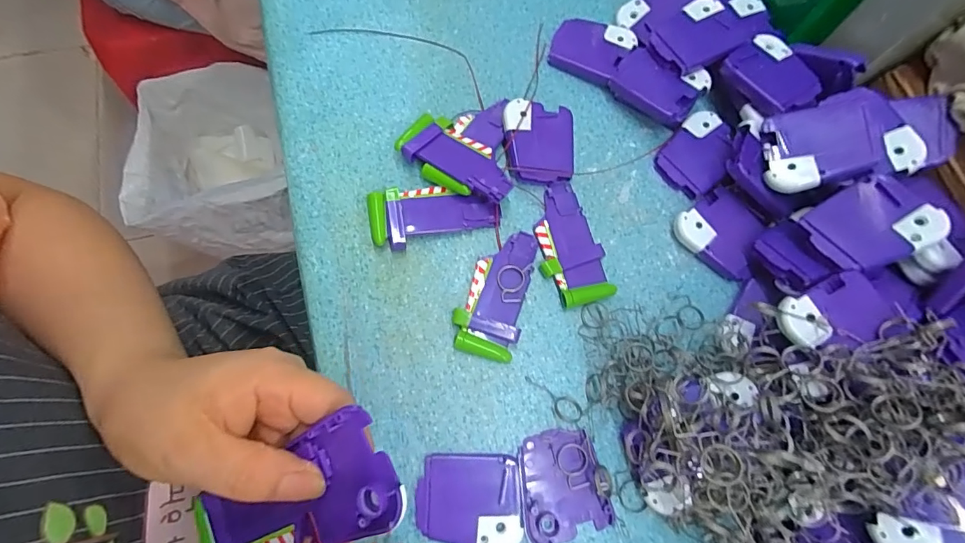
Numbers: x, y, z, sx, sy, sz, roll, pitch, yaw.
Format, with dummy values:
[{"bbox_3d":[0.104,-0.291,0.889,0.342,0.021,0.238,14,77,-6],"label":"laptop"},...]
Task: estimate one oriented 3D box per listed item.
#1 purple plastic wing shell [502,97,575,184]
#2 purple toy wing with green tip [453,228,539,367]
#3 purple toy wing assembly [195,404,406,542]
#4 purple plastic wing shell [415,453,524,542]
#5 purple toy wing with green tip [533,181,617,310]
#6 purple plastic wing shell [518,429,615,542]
[{"bbox_3d":[0.043,-0.094,0.330,0.051,0.019,0.060,-4,74,-2],"label":"purple plastic wing shell"},{"bbox_3d":[0.009,0.013,0.301,0.041,0.012,0.088,13,74,2],"label":"purple toy wing with green tip"},{"bbox_3d":[-0.088,0.105,0.203,0.116,0.014,0.049,-29,76,16],"label":"purple toy wing assembly"},{"bbox_3d":[-0.008,0.137,0.267,0.061,0.006,0.052,-1,74,-2],"label":"purple plastic wing shell"},{"bbox_3d":[0.058,-0.018,0.314,0.042,0.010,0.088,-19,76,-7],"label":"purple toy wing with green tip"},{"bbox_3d":[0.047,0.130,0.271,0.050,0.006,0.060,-14,75,-5],"label":"purple plastic wing shell"}]

